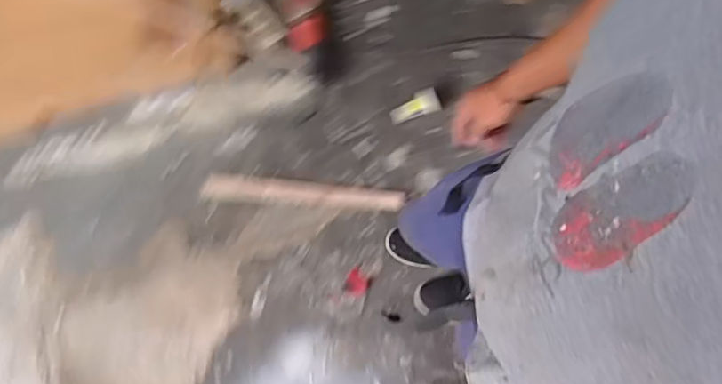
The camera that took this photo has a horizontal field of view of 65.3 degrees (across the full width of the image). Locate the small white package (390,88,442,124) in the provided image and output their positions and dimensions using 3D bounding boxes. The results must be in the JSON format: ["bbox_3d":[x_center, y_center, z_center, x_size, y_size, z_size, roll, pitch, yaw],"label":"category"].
[{"bbox_3d":[0.144,-0.229,1.494,0.139,0.028,0.062,-18,76,-5],"label":"small white package"}]

